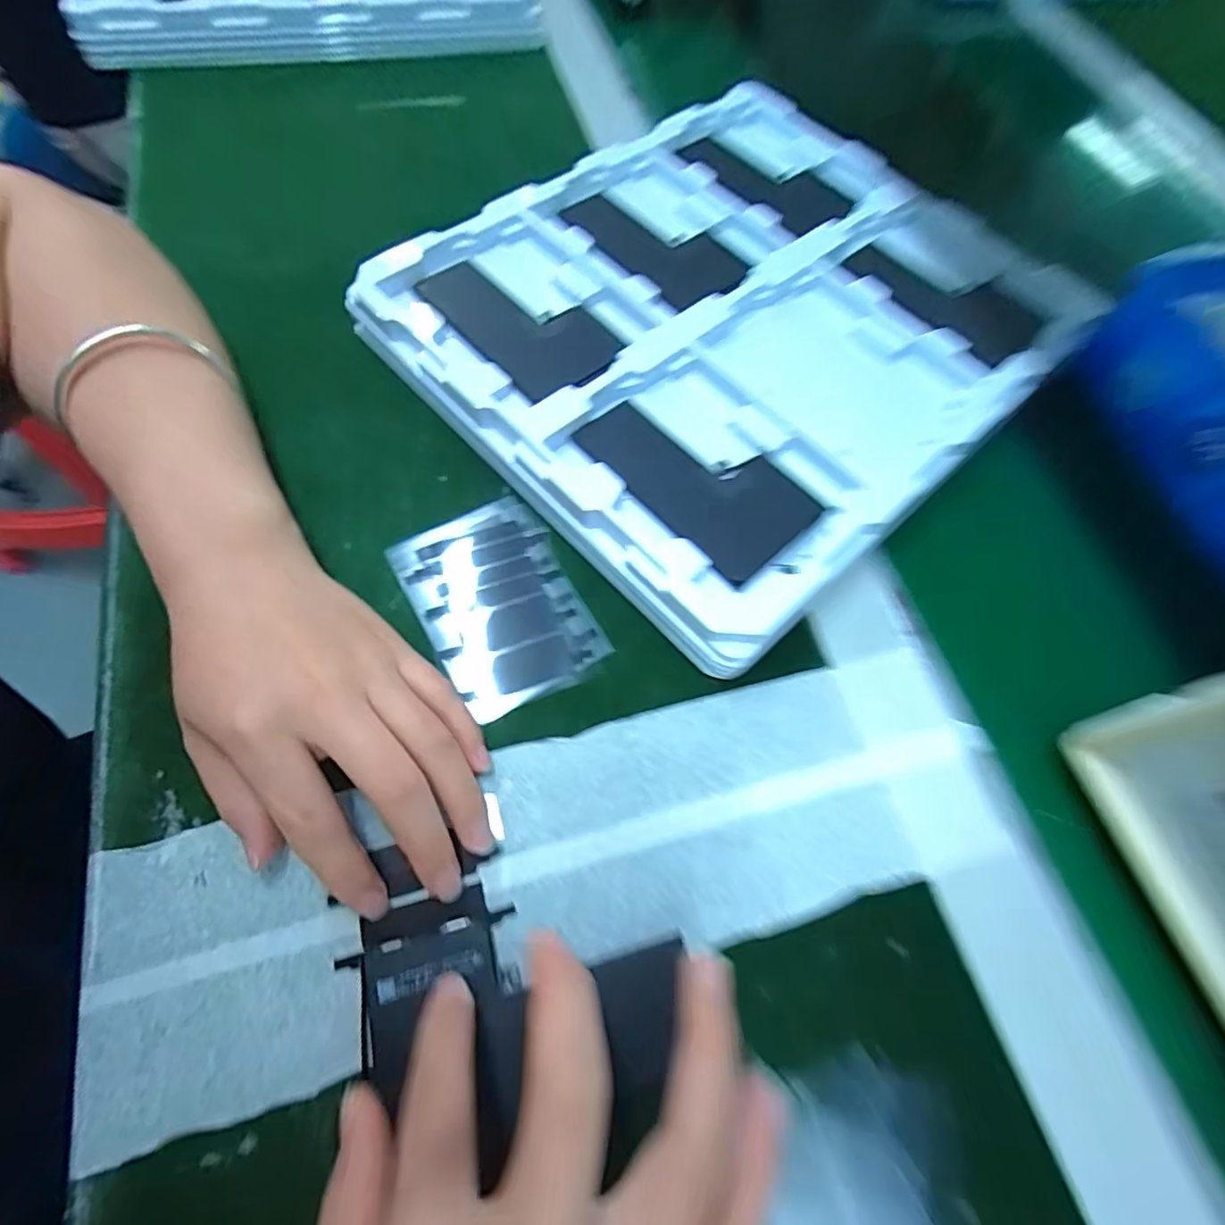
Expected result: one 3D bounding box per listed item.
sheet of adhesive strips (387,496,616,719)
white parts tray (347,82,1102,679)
[{"bbox_3d":[-0.052,-0.004,0.261,0.068,0.004,0.095,-27,72,-14],"label":"sheet of adhesive strips"},{"bbox_3d":[0.068,-0.170,0.321,0.323,0.027,0.286,-40,74,-18],"label":"white parts tray"}]

